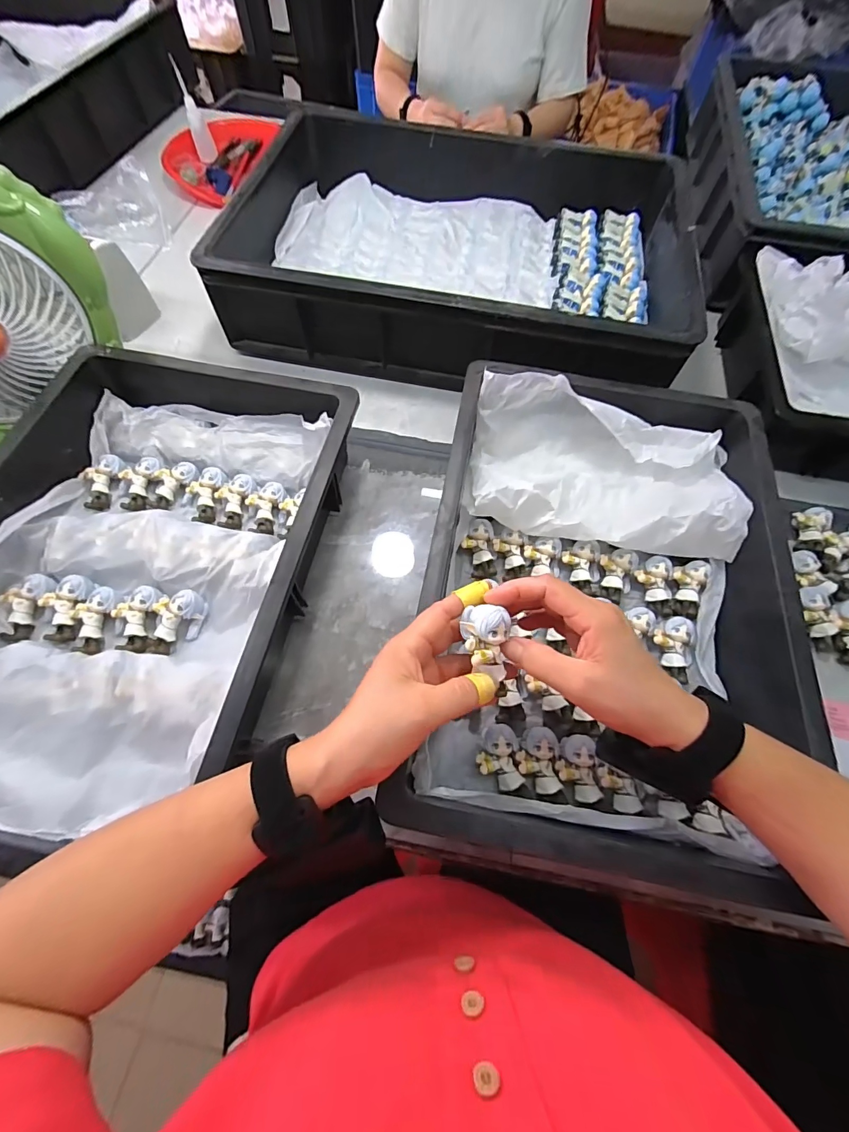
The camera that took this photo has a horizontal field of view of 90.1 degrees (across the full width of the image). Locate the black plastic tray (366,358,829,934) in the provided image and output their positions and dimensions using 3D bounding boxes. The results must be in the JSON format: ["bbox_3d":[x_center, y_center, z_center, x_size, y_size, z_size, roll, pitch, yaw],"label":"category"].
[{"bbox_3d":[0.161,0.015,0.402,0.306,0.090,0.444,10,65,3],"label":"black plastic tray"}]

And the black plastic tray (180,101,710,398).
[{"bbox_3d":[0.049,-0.429,0.593,0.568,0.120,0.383,10,65,3],"label":"black plastic tray"}]

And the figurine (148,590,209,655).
[{"bbox_3d":[-0.232,0.054,0.396,0.042,0.032,0.055,3,65,-1],"label":"figurine"}]

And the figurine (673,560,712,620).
[{"bbox_3d":[0.271,0.022,0.431,0.034,0.021,0.062,20,79,7],"label":"figurine"}]

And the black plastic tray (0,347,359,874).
[{"bbox_3d":[-0.260,0.001,0.393,0.310,0.089,0.438,11,65,3],"label":"black plastic tray"}]

